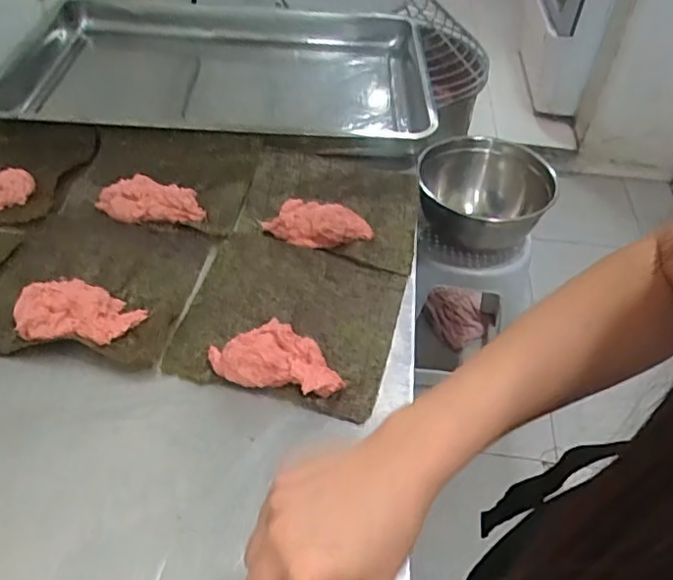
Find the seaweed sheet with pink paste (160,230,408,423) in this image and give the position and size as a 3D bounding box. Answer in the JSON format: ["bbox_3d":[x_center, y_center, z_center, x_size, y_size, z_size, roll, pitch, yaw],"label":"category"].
[{"bbox_3d":[-0.045,0.018,0.582,0.199,0.033,0.188,13,47,8],"label":"seaweed sheet with pink paste"}]

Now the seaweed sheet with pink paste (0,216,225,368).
[{"bbox_3d":[-0.248,-0.014,0.599,0.203,0.028,0.193,12,47,7],"label":"seaweed sheet with pink paste"}]

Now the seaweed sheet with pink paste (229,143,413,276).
[{"bbox_3d":[-0.004,-0.116,0.723,0.206,0.032,0.197,10,47,5],"label":"seaweed sheet with pink paste"}]

